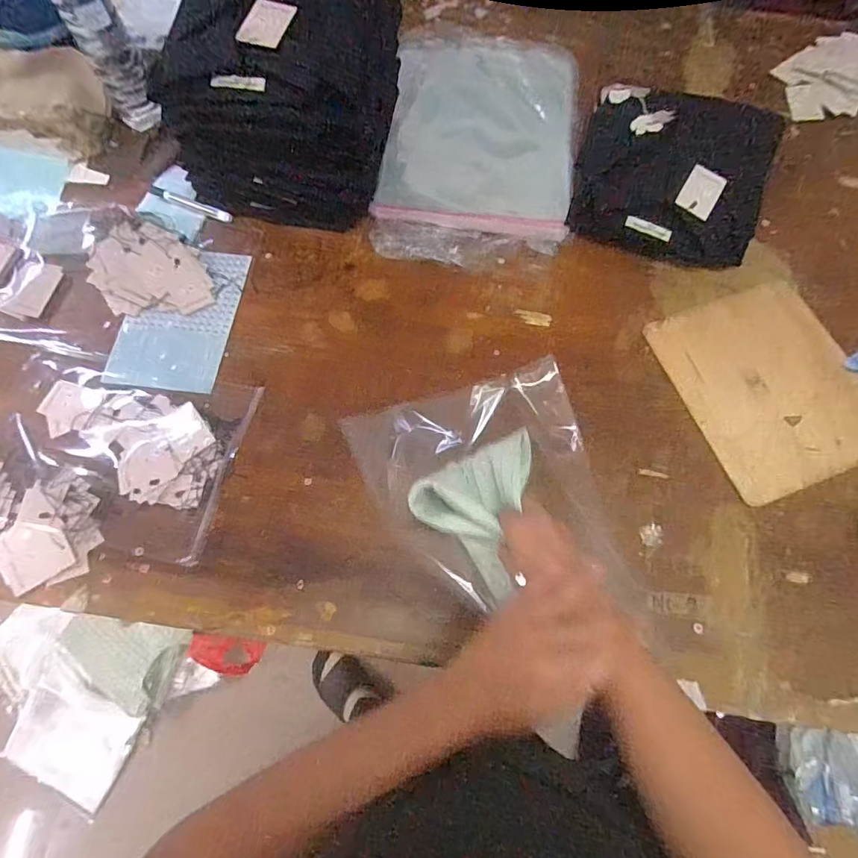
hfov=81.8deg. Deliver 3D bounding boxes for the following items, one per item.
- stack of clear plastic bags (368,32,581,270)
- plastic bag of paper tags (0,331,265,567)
[{"bbox_3d":[0.083,-0.477,0.812,0.312,0.055,0.467,6,72,3],"label":"stack of clear plastic bags"},{"bbox_3d":[-0.472,0.009,0.666,0.441,0.030,0.241,13,73,5],"label":"plastic bag of paper tags"}]

